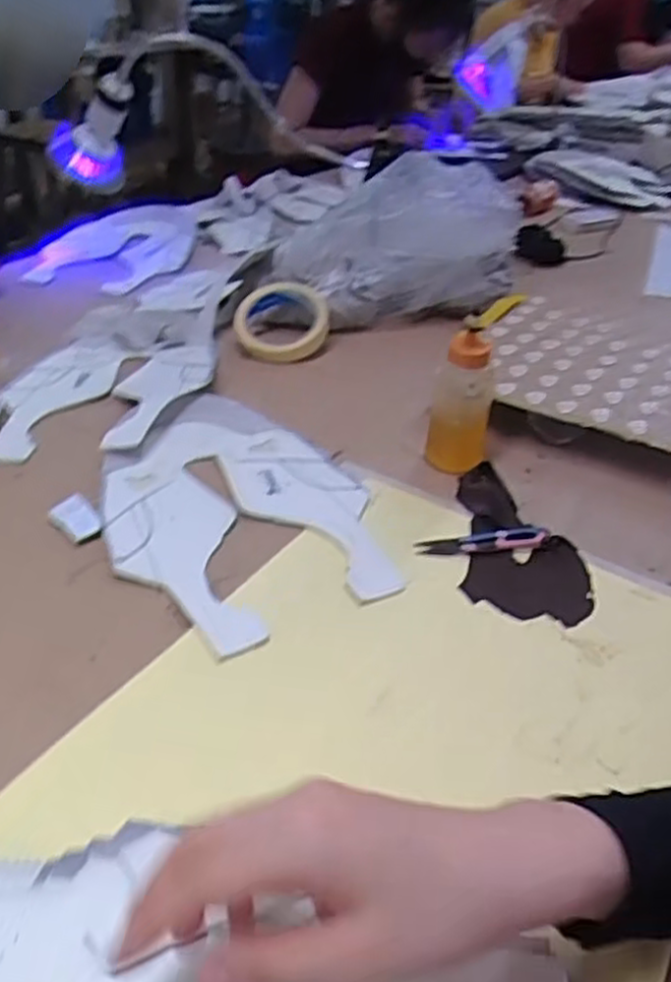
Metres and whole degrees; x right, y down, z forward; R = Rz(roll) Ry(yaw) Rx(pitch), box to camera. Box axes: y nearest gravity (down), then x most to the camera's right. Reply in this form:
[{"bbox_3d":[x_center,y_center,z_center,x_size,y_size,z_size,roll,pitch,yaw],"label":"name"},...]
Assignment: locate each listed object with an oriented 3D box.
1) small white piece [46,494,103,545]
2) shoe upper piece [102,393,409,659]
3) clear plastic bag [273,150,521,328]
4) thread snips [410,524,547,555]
[{"bbox_3d":[-0.192,0.020,0.575,0.027,0.008,0.049,-23,44,-33],"label":"small white piece"},{"bbox_3d":[-0.082,0.009,0.611,0.196,0.015,0.275,-19,44,-27],"label":"shoe upper piece"},{"bbox_3d":[0.071,-0.287,0.911,0.271,0.175,0.098,-8,37,-17],"label":"clear plastic bag"},{"bbox_3d":[0.111,0.037,0.585,0.097,0.012,0.022,-2,36,-8],"label":"thread snips"}]

